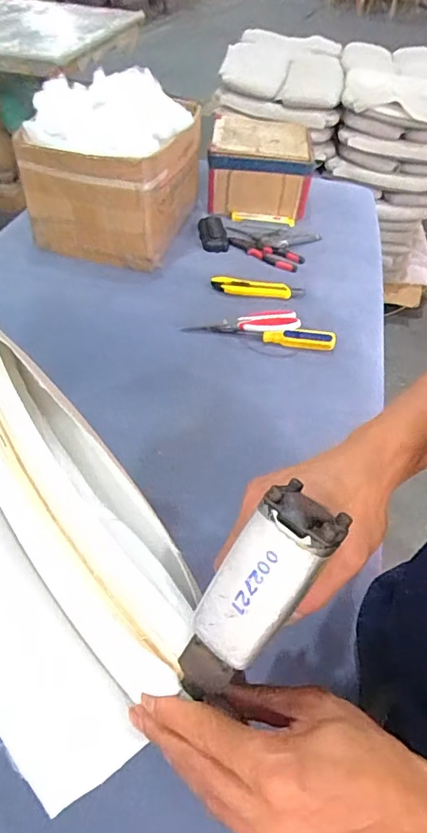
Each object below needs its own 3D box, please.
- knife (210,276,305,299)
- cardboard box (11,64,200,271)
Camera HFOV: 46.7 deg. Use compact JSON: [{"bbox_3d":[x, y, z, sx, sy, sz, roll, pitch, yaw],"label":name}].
[{"bbox_3d":[0.079,-0.230,0.876,0.164,0.023,0.033,4,48,-2],"label":"knife"},{"bbox_3d":[-0.191,-0.448,0.907,0.263,0.238,0.228,15,48,10],"label":"cardboard box"}]

